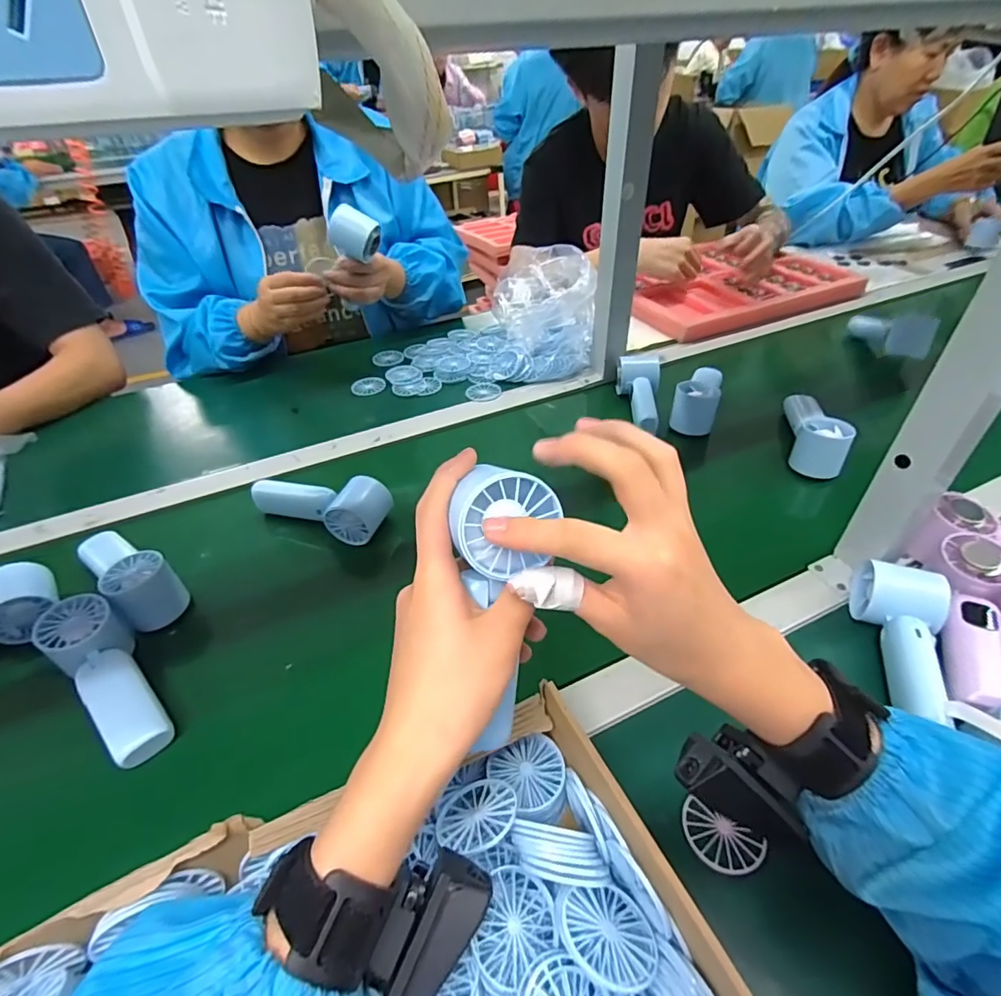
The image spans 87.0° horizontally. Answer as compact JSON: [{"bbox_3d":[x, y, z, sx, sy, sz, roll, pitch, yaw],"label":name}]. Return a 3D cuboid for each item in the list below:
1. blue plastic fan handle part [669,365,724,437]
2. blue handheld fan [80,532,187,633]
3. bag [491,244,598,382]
[{"bbox_3d":[0.270,-0.143,0.710,0.053,0.048,0.146,16,44,19],"label":"blue plastic fan handle part"},{"bbox_3d":[-0.357,0.065,0.499,0.150,0.048,0.055,24,48,27],"label":"blue handheld fan"},{"bbox_3d":[0.064,-0.303,0.832,0.134,0.132,0.223,-6,42,-4],"label":"bag"}]

